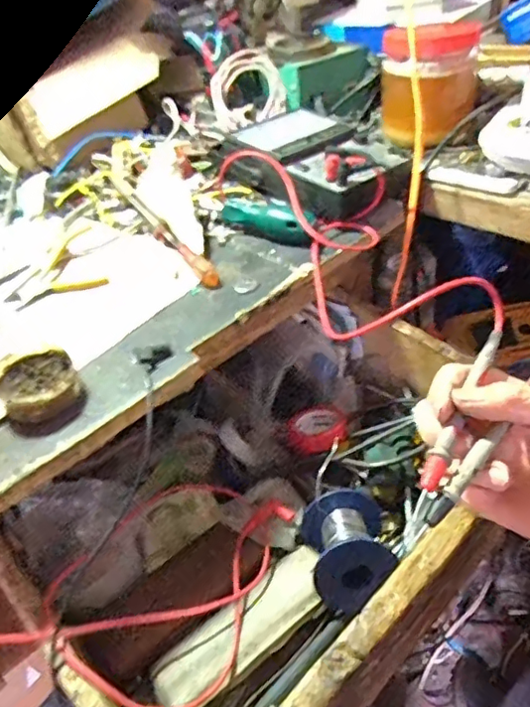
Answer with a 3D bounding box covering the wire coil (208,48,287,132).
[{"bbox_3d":[-0.023,-0.307,0.662,0.086,0.077,0.034,-26,22,-12],"label":"wire coil"}]

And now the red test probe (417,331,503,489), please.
[{"bbox_3d":[0.119,0.030,0.335,0.011,0.012,0.126,20,49,26],"label":"red test probe"}]

